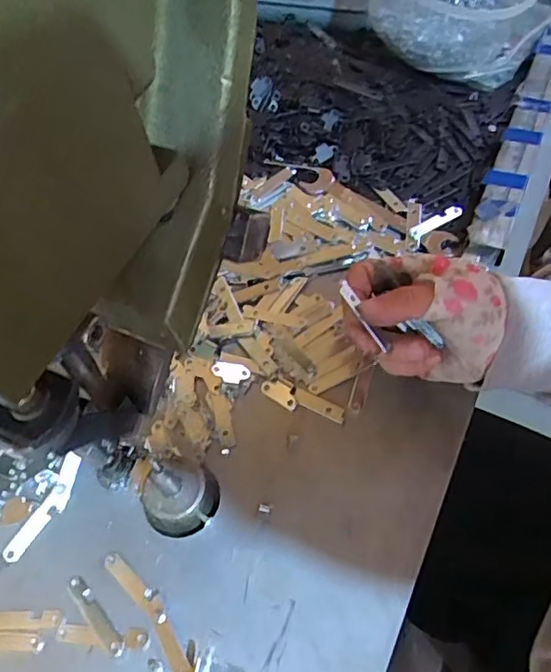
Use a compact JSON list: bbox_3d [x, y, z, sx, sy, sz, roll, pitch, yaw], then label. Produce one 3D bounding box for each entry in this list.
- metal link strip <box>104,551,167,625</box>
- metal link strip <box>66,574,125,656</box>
[{"bbox_3d":[-0.083,0.149,0.347,0.055,0.004,0.010,35,67,24],"label":"metal link strip"},{"bbox_3d":[-0.105,0.163,0.341,0.009,0.004,0.054,-38,62,-18],"label":"metal link strip"}]

